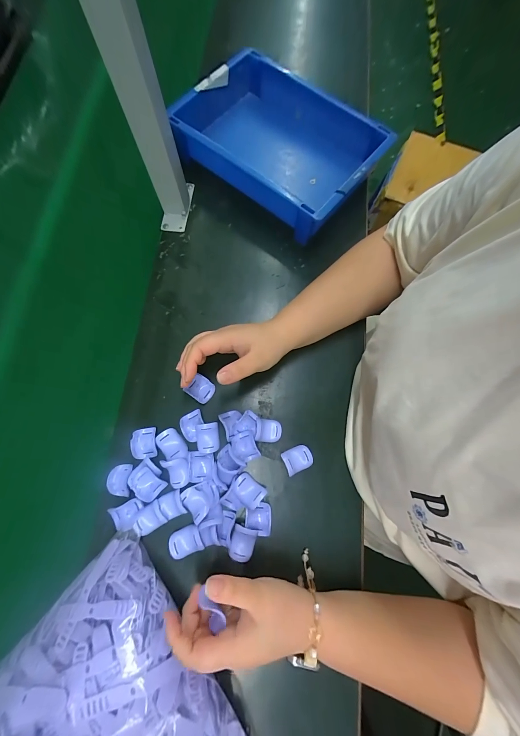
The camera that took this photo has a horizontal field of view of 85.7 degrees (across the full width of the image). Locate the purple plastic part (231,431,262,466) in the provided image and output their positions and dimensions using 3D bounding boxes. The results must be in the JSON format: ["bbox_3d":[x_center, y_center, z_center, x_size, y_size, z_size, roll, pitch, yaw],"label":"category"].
[{"bbox_3d":[-0.020,0.103,0.364,0.033,0.017,0.039,-17,75,-5],"label":"purple plastic part"}]

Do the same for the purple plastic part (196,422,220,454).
[{"bbox_3d":[-0.067,0.088,0.354,0.028,0.010,0.037,-5,75,-2],"label":"purple plastic part"}]

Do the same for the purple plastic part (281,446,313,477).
[{"bbox_3d":[0.049,0.117,0.363,0.037,0.021,0.029,-23,76,-6],"label":"purple plastic part"}]

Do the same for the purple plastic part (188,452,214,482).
[{"bbox_3d":[-0.074,0.124,0.352,0.030,0.014,0.035,1,75,0],"label":"purple plastic part"}]

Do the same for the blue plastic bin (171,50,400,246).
[{"bbox_3d":[0.029,-0.375,0.455,0.313,0.065,0.224,39,78,10],"label":"blue plastic bin"}]

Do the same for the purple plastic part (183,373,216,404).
[{"bbox_3d":[-0.079,0.029,0.381,0.033,0.013,0.030,38,83,-7],"label":"purple plastic part"}]

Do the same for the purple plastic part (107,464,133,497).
[{"bbox_3d":[-0.177,0.141,0.354,0.027,0.009,0.037,4,75,1],"label":"purple plastic part"}]

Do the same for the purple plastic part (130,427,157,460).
[{"bbox_3d":[-0.150,0.096,0.361,0.029,0.013,0.038,-9,75,-3],"label":"purple plastic part"}]

